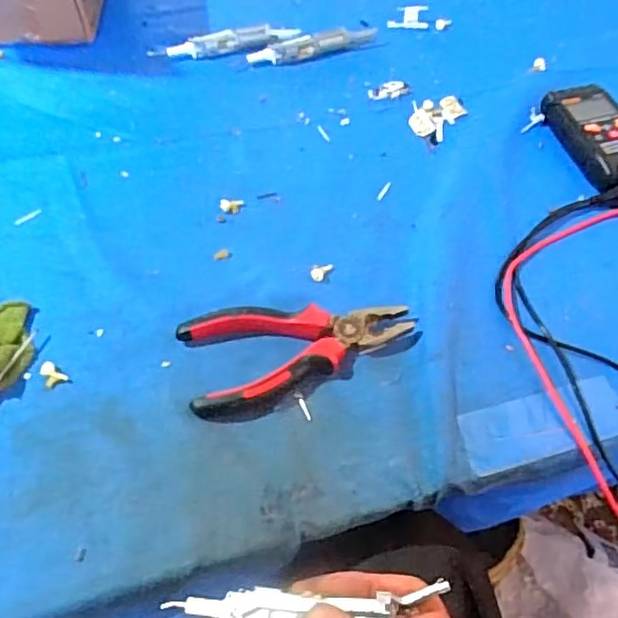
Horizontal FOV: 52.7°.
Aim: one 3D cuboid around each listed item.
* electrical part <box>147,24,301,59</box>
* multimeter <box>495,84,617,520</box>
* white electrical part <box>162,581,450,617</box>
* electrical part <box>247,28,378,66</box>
[{"bbox_3d":[-0.084,-0.266,0.623,0.145,0.016,0.024,-11,57,-8],"label":"electrical part"},{"bbox_3d":[0.260,-0.031,0.487,0.255,0.057,0.351,-17,58,-12],"label":"multimeter"},{"bbox_3d":[-0.007,0.147,0.301,0.128,0.018,0.023,-5,55,16],"label":"white electrical part"},{"bbox_3d":[0.005,-0.262,0.622,0.129,0.015,0.020,-14,58,-10],"label":"electrical part"}]

